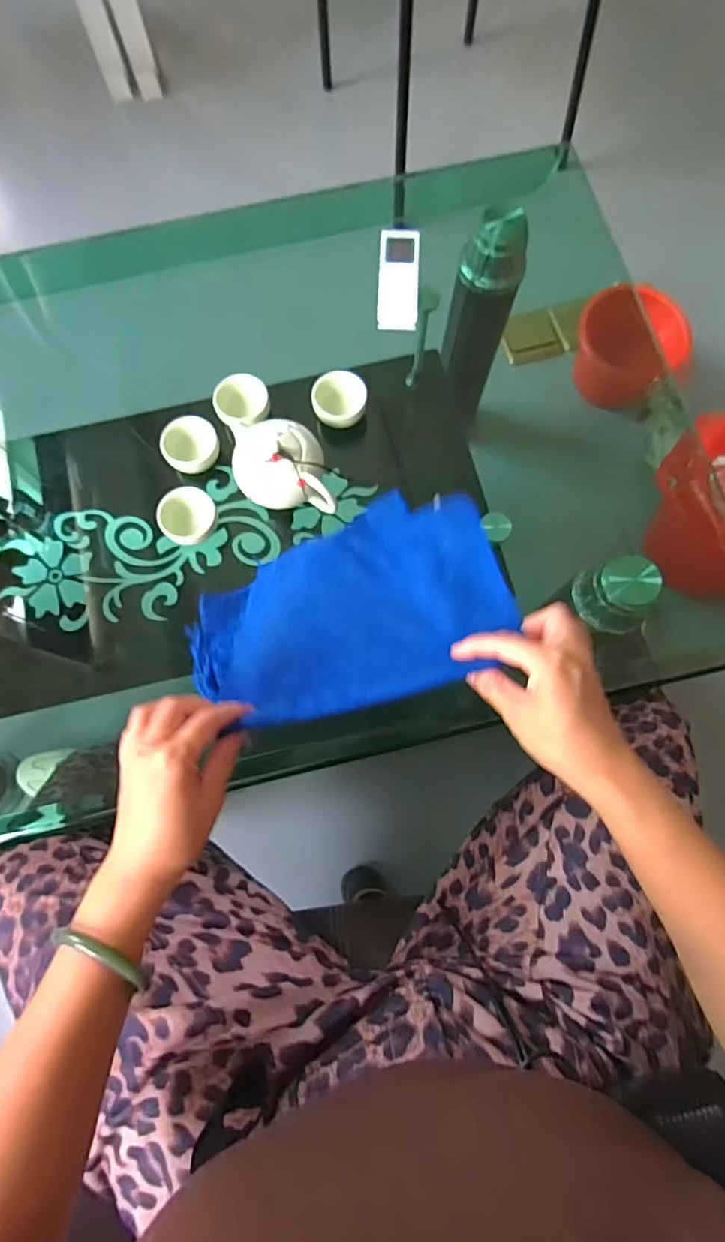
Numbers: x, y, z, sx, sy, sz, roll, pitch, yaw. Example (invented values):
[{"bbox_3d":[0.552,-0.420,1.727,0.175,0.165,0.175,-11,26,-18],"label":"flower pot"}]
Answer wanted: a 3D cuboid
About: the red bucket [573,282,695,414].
[{"bbox_3d":[0.490,-0.493,1.003,0.172,0.161,0.153,-6,76,-1],"label":"red bucket"}]

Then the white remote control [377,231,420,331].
[{"bbox_3d":[0.042,-0.394,0.634,0.045,0.021,0.120,2,76,1],"label":"white remote control"}]

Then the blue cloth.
[{"bbox_3d":[-0.018,-0.009,0.469,0.262,0.104,0.171,-15,77,-3],"label":"blue cloth"}]

